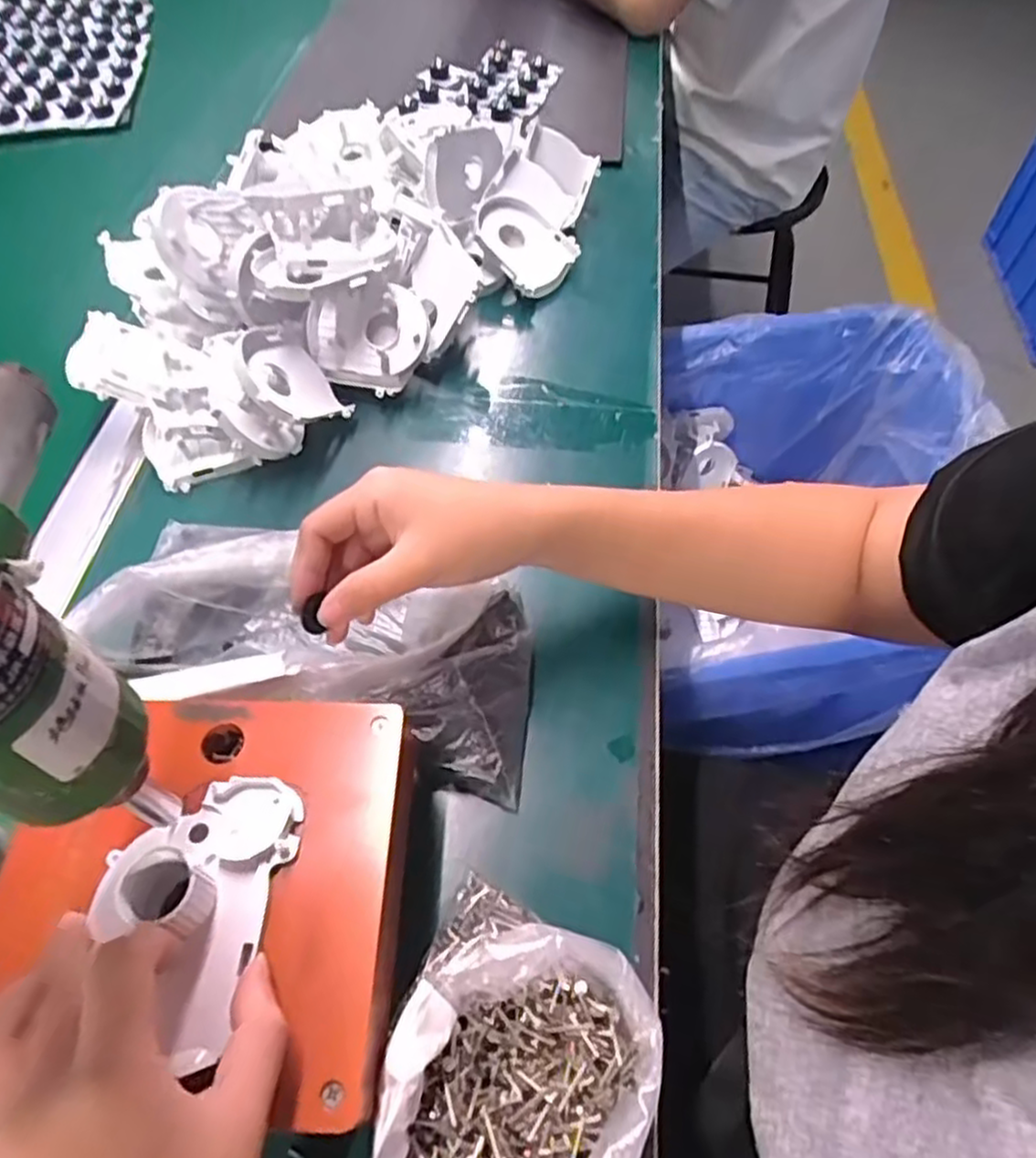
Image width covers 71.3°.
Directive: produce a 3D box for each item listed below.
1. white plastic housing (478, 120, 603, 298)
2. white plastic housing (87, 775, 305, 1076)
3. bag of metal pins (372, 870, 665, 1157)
[{"bbox_3d":[0.016,-0.310,0.613,0.081,0.063,0.161,11,58,4],"label":"white plastic housing"},{"bbox_3d":[-0.119,0.116,0.264,0.054,0.024,0.093,12,58,5],"label":"white plastic housing"},{"bbox_3d":[-0.008,0.204,0.278,0.103,0.050,0.142,24,60,12],"label":"bag of metal pins"}]

